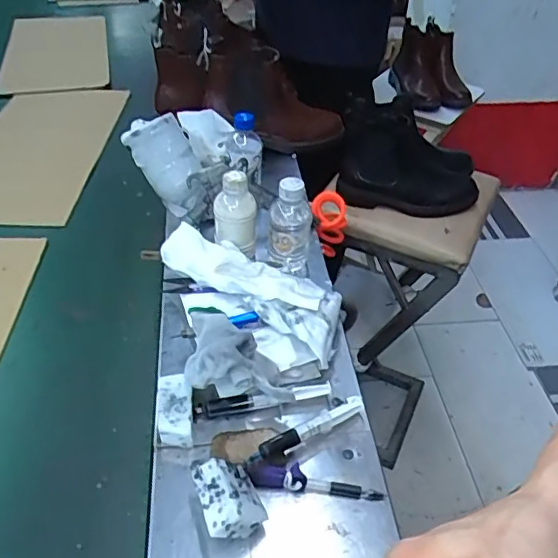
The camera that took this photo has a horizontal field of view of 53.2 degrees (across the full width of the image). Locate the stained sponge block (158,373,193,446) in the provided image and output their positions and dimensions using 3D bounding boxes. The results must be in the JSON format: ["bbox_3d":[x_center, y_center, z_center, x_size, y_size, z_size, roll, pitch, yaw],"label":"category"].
[{"bbox_3d":[-0.109,0.139,0.587,0.034,0.035,0.072,-3,44,-8],"label":"stained sponge block"}]

